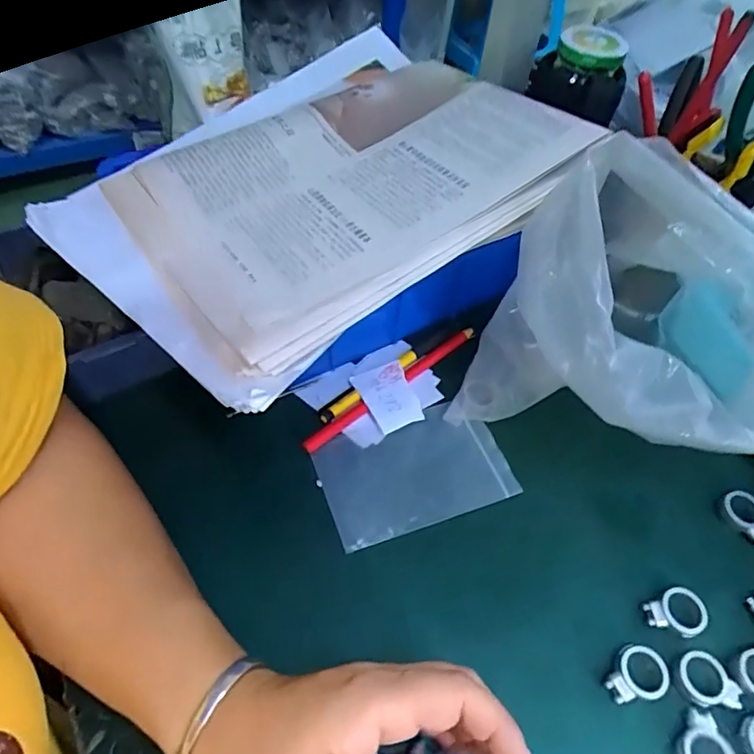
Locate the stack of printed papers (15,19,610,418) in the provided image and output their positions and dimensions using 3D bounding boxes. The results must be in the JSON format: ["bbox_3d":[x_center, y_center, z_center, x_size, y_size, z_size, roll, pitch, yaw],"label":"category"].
[{"bbox_3d":[-0.042,-0.141,0.386,0.332,0.074,0.270,-36,64,-26],"label":"stack of printed papers"}]

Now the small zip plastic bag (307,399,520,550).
[{"bbox_3d":[0.026,0.062,0.363,0.123,0.005,0.076,-15,59,-14],"label":"small zip plastic bag"}]

